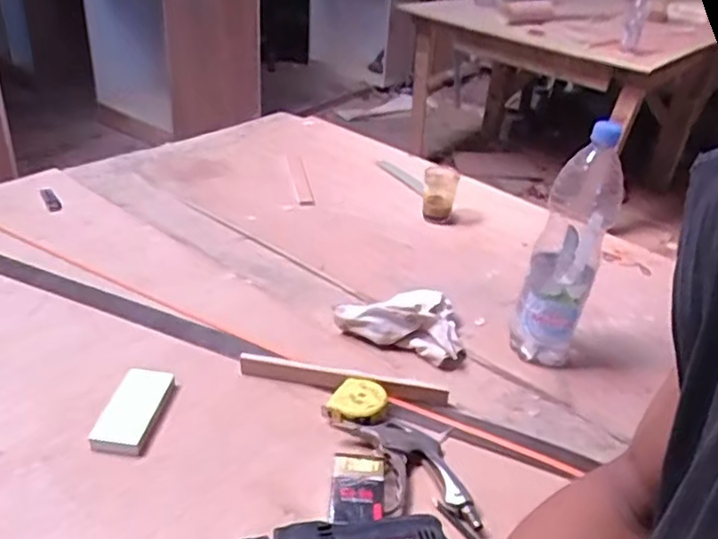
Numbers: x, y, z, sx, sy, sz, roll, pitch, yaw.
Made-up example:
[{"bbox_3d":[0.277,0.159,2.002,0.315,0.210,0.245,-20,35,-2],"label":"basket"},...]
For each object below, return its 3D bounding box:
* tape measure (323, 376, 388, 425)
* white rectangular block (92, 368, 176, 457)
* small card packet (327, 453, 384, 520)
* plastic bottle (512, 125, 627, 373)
[{"bbox_3d":[0.000,0.168,0.815,0.070,0.034,0.073,4,33,-3],"label":"tape measure"},{"bbox_3d":[-0.270,0.165,0.791,0.059,0.017,0.118,8,33,2],"label":"white rectangular block"},{"bbox_3d":[-0.002,0.232,0.706,0.056,0.013,0.077,4,44,0],"label":"small card packet"},{"bbox_3d":[0.276,-0.023,0.878,0.084,0.355,0.104,18,35,18],"label":"plastic bottle"}]

